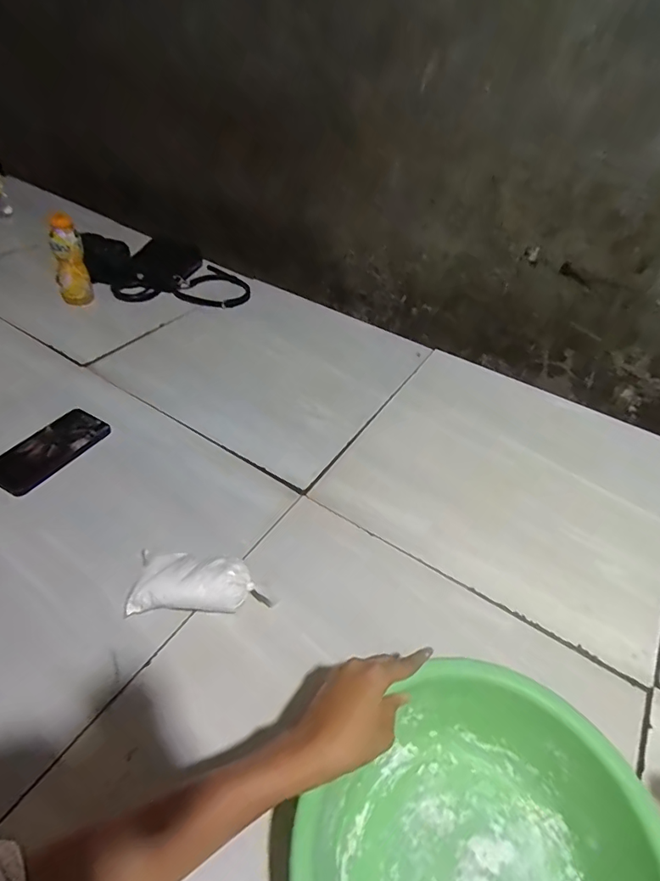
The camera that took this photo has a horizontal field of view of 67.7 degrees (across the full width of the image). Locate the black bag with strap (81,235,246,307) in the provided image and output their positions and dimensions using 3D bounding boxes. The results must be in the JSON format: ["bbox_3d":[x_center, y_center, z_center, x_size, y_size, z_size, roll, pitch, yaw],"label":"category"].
[{"bbox_3d":[-0.370,-0.424,1.171,0.346,0.127,0.253,0,44,-8],"label":"black bag with strap"}]

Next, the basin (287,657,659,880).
[{"bbox_3d":[0.128,0.363,0.402,0.283,0.102,0.260,4,44,-4],"label":"basin"}]

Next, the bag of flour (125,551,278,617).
[{"bbox_3d":[-0.153,0.170,0.594,0.165,0.038,0.066,2,44,-5],"label":"bag of flour"}]

